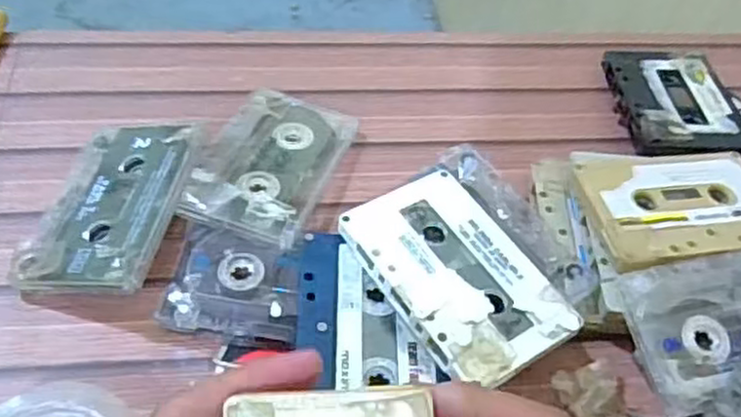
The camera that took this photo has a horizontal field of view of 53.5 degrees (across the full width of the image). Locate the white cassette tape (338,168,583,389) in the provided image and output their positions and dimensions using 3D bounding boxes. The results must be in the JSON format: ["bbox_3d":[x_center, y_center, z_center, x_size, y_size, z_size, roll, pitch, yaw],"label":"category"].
[{"bbox_3d":[0.038,0.028,0.328,0.069,0.015,0.101,-27,58,-24],"label":"white cassette tape"}]

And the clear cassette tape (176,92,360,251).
[{"bbox_3d":[-0.052,-0.026,0.381,0.063,0.013,0.102,16,52,8],"label":"clear cassette tape"}]

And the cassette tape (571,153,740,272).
[{"bbox_3d":[0.156,-0.004,0.361,0.100,0.012,0.070,-8,52,-11],"label":"cassette tape"}]

